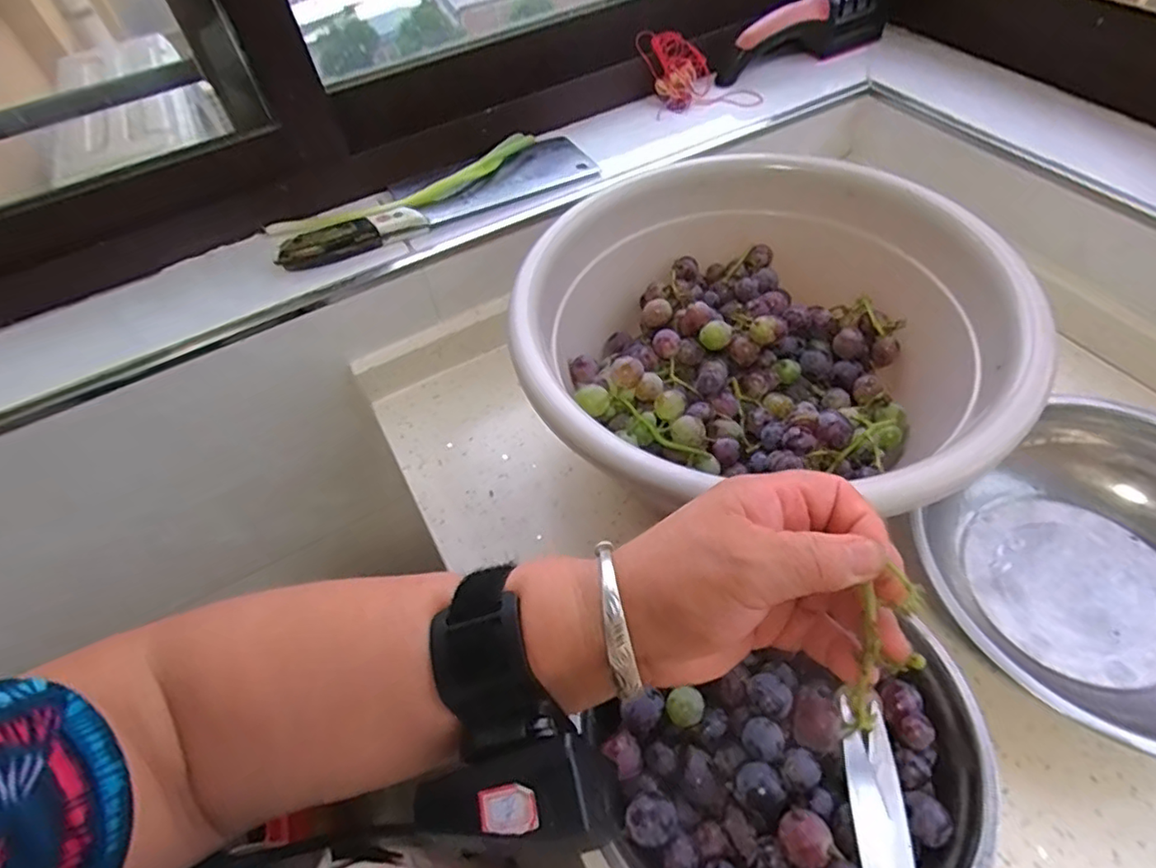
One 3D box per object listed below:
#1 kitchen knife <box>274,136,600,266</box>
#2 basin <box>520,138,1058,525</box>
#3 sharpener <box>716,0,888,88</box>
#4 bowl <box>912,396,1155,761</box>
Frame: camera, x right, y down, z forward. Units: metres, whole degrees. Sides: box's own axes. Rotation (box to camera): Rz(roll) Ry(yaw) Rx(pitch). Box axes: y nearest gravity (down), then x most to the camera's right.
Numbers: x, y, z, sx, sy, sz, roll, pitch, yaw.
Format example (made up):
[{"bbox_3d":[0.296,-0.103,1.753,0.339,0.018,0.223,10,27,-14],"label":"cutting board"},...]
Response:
[{"bbox_3d":[-0.125,-0.219,0.563,0.303,0.031,0.073,-29,58,-14],"label":"kitchen knife"},{"bbox_3d":[0.137,-0.066,0.488,0.341,0.154,0.310,-2,56,4],"label":"basin"},{"bbox_3d":[0.250,-0.441,0.664,0.212,0.059,0.039,-19,56,-8],"label":"sharpener"},{"bbox_3d":[0.358,0.088,0.391,0.199,0.066,0.206,-2,56,4],"label":"bowl"}]

